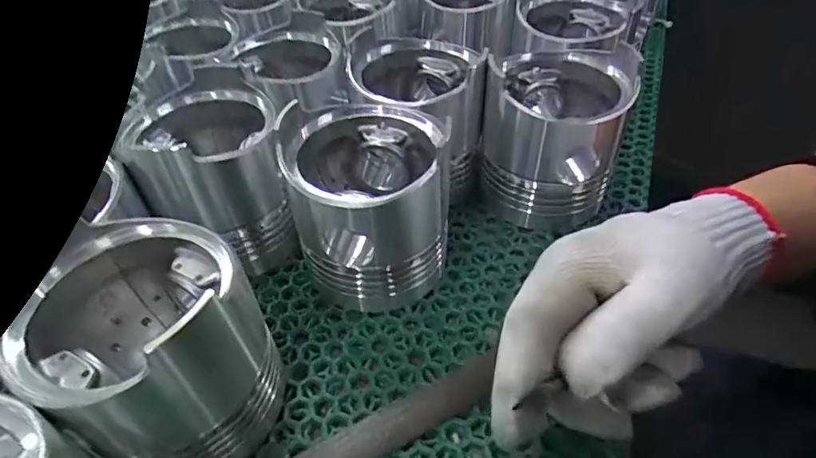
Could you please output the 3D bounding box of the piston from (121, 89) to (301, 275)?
[{"bbox_3d":[-0.111,-0.027,0.293,0.078,0.096,0.072,-14,43,-10],"label":"piston"}]

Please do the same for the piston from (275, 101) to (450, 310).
[{"bbox_3d":[-0.023,-0.017,0.273,0.082,0.093,0.078,-3,42,3],"label":"piston"}]

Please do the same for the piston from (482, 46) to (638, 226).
[{"bbox_3d":[0.092,-0.056,0.310,0.080,0.093,0.084,13,45,19],"label":"piston"}]

